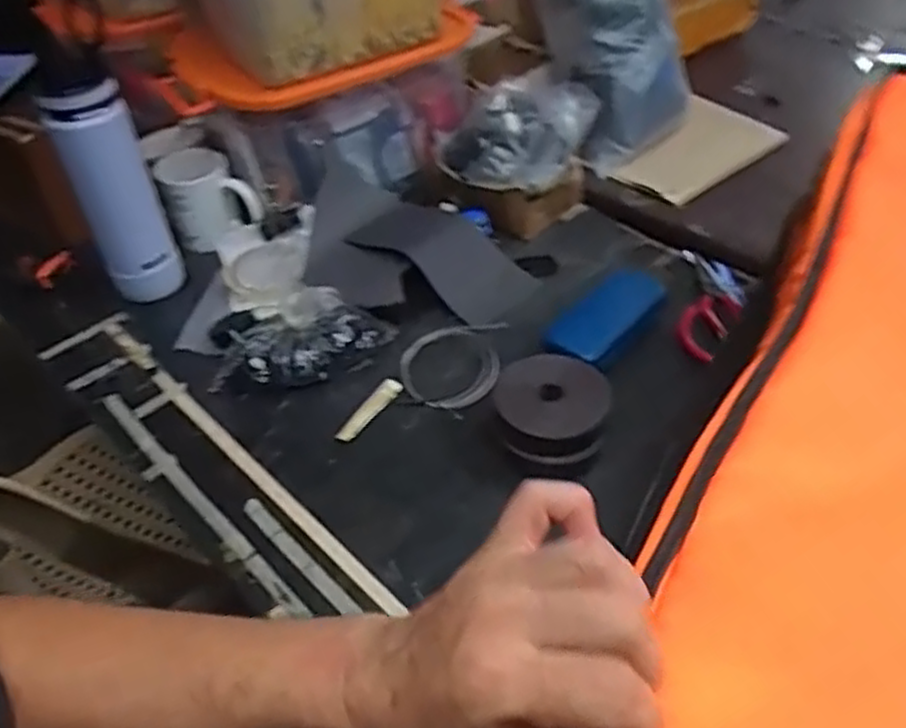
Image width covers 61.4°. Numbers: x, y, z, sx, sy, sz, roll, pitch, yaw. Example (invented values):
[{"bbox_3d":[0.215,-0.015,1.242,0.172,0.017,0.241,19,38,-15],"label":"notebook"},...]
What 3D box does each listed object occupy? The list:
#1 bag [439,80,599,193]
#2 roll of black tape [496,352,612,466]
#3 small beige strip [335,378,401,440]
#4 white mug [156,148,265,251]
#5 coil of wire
[{"bbox_3d":[0.072,-0.286,0.919,0.159,0.069,0.185,15,48,21],"label":"bag"},{"bbox_3d":[0.085,0.038,0.659,0.088,0.052,0.101,-6,44,1],"label":"roll of black tape"},{"bbox_3d":[-0.077,0.042,0.720,0.017,0.005,0.085,21,50,25],"label":"small beige strip"},{"bbox_3d":[-0.293,-0.198,0.919,0.099,0.085,0.115,-20,46,-14],"label":"white mug"},{"bbox_3d":[0.005,-0.008,0.749,0.093,0.010,0.132,22,51,26],"label":"coil of wire"}]

